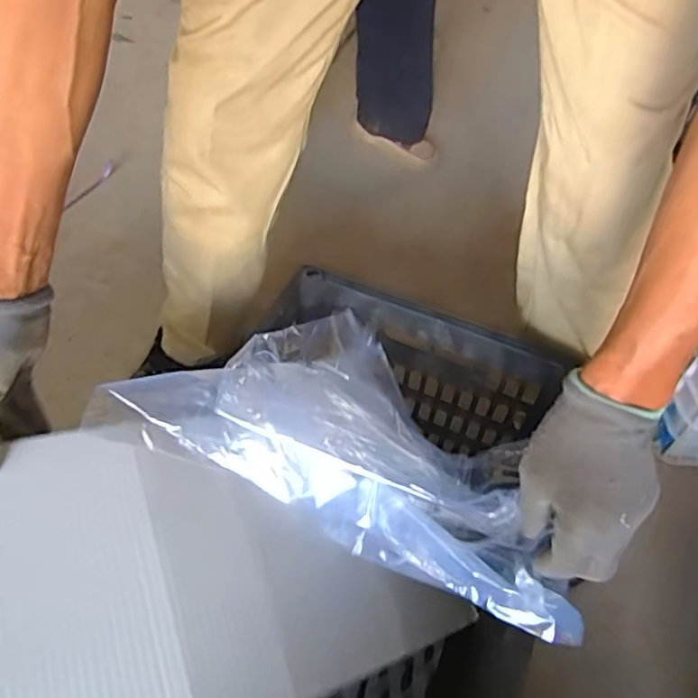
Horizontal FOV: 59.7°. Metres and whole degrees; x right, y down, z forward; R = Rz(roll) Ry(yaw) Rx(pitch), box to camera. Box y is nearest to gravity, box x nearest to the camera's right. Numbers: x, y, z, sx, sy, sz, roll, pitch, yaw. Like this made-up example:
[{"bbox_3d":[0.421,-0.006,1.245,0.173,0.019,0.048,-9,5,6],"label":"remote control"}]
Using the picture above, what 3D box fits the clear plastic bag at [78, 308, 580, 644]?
[{"bbox_3d":[0.021,0.069,0.588,0.412,0.114,0.266,17,51,12],"label":"clear plastic bag"}]

